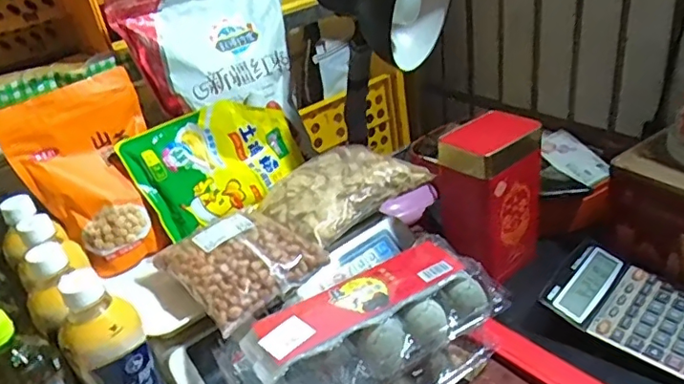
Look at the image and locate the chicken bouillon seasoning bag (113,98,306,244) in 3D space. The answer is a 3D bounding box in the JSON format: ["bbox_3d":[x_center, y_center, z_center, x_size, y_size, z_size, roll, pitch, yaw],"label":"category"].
[{"bbox_3d":[-0.153,-0.045,0.697,0.206,0.136,0.040,-35,2,-31],"label":"chicken bouillon seasoning bag"}]

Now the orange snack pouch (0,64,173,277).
[{"bbox_3d":[-0.274,-0.020,0.643,0.154,0.209,0.065,-33,9,-30],"label":"orange snack pouch"}]

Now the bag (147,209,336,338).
[{"bbox_3d":[-0.102,0.064,0.571,0.127,0.034,0.140,-26,33,-29],"label":"bag"}]

